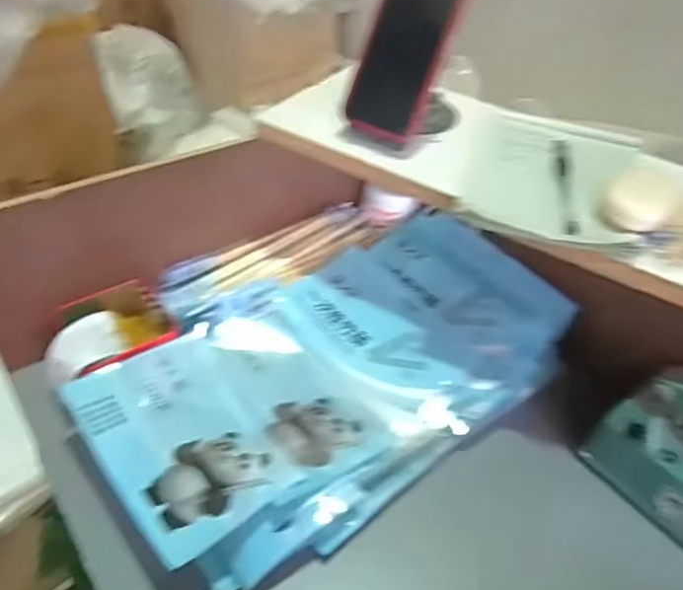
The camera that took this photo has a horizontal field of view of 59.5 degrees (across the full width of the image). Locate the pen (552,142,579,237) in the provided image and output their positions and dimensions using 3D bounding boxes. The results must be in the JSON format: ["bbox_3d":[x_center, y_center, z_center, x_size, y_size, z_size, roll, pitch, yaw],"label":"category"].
[{"bbox_3d":[0.204,-0.101,0.544,0.014,0.008,0.159,10,42,5],"label":"pen"}]

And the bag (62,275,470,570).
[{"bbox_3d":[-0.064,0.082,0.546,0.299,0.026,0.209,-23,49,-28],"label":"bag"}]

